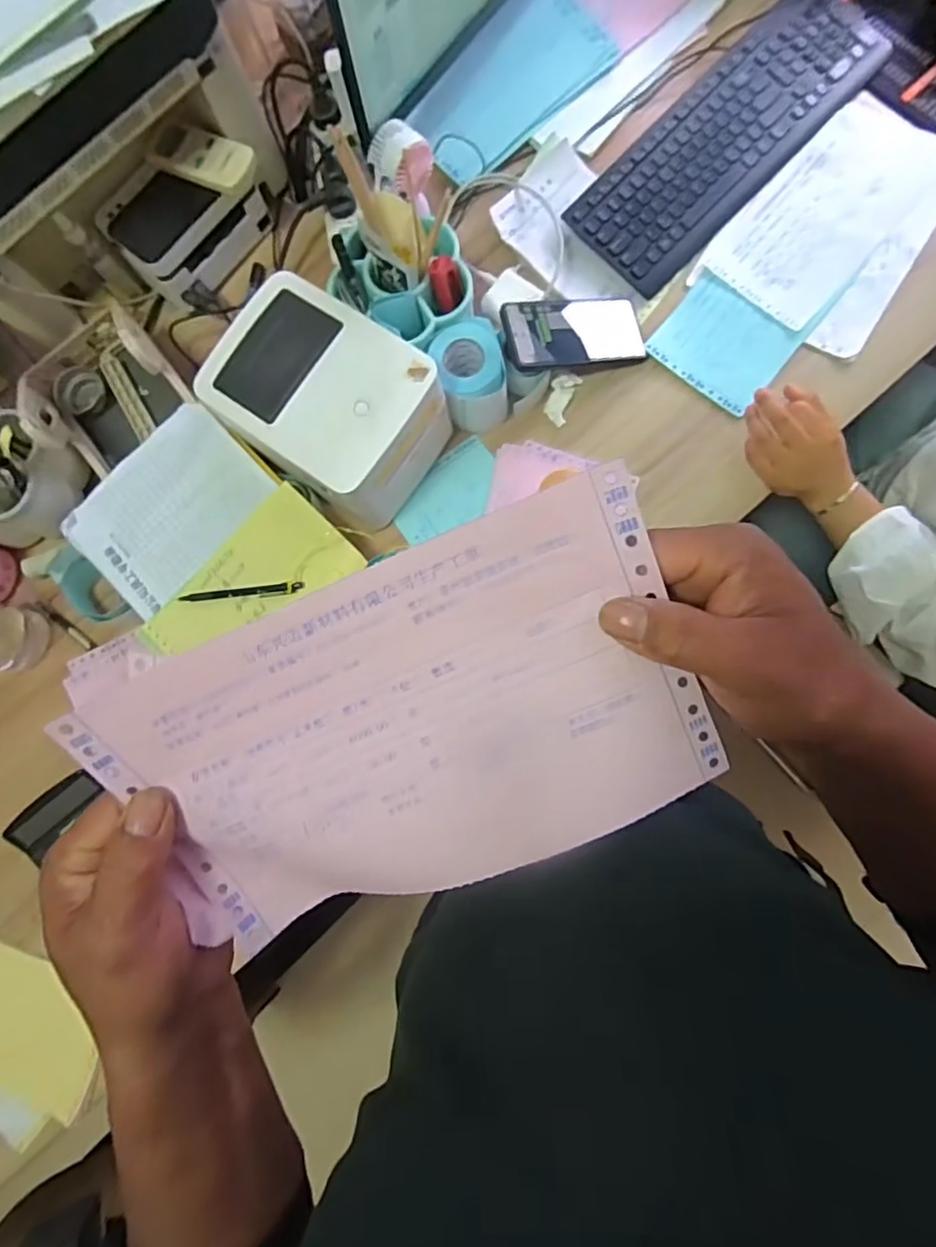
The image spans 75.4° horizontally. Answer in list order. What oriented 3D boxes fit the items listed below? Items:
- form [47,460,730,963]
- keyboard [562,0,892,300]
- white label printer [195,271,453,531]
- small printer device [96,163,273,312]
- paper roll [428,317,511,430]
[{"bbox_3d":[-0.028,0.045,0.248,0.233,0.015,0.138,-22,103,7],"label":"form"},{"bbox_3d":[0.308,-0.578,0.709,0.417,0.016,0.143,-45,81,-1],"label":"keyboard"},{"bbox_3d":[-0.144,-0.229,0.643,0.211,0.119,0.171,34,87,9],"label":"white label printer"},{"bbox_3d":[-0.329,-0.476,0.725,0.103,0.085,0.168,43,88,9],"label":"small printer device"},{"bbox_3d":[0.006,-0.270,0.669,0.072,0.075,0.088,-21,81,2],"label":"paper roll"}]

